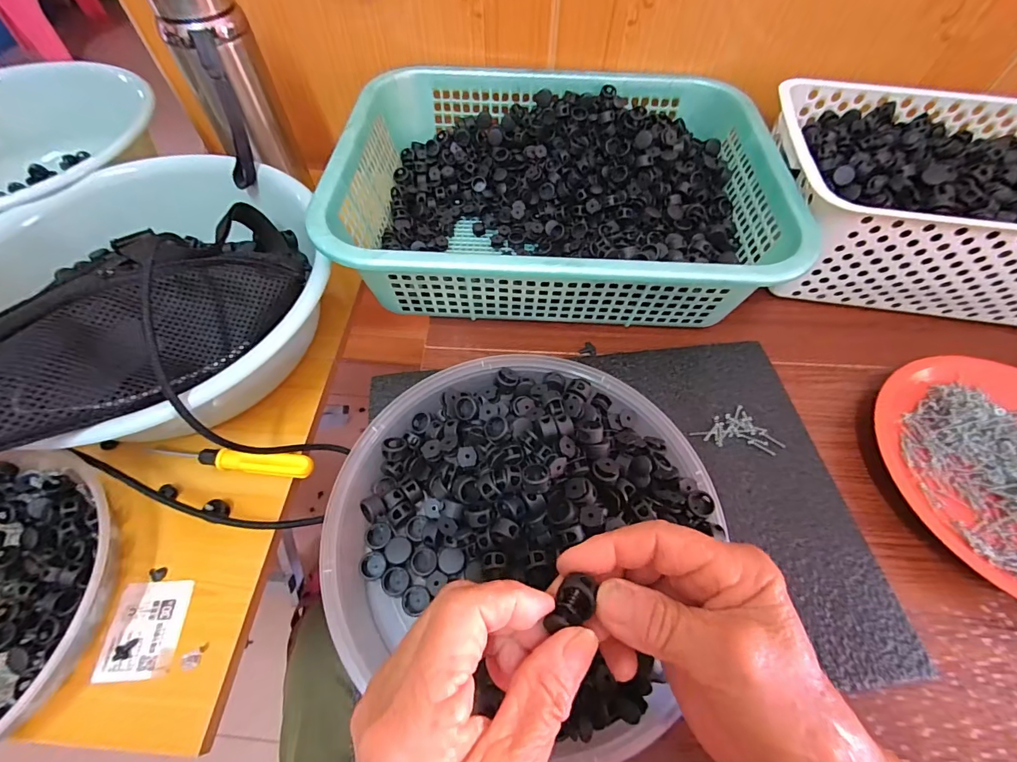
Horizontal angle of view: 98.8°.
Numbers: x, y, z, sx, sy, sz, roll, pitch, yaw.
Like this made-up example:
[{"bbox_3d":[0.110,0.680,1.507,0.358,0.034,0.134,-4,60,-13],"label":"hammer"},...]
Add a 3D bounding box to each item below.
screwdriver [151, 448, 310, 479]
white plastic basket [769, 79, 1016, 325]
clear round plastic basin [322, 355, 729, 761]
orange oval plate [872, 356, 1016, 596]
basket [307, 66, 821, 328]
[{"bbox_3d":[-0.222,0.066,0.357,0.123,0.022,0.017,4,59,2],"label":"screwdriver"},{"bbox_3d":[0.393,-0.169,0.406,0.297,0.100,0.203,6,60,3],"label":"white plastic basket"},{"bbox_3d":[0.005,0.081,0.282,0.220,0.057,0.215,0,59,0],"label":"clear round plastic basin"},{"bbox_3d":[0.372,0.067,0.315,0.157,0.023,0.192,-26,63,-15],"label":"orange oval plate"},{"bbox_3d":[0.044,-0.180,0.419,0.369,0.096,0.282,1,59,0],"label":"basket"}]

